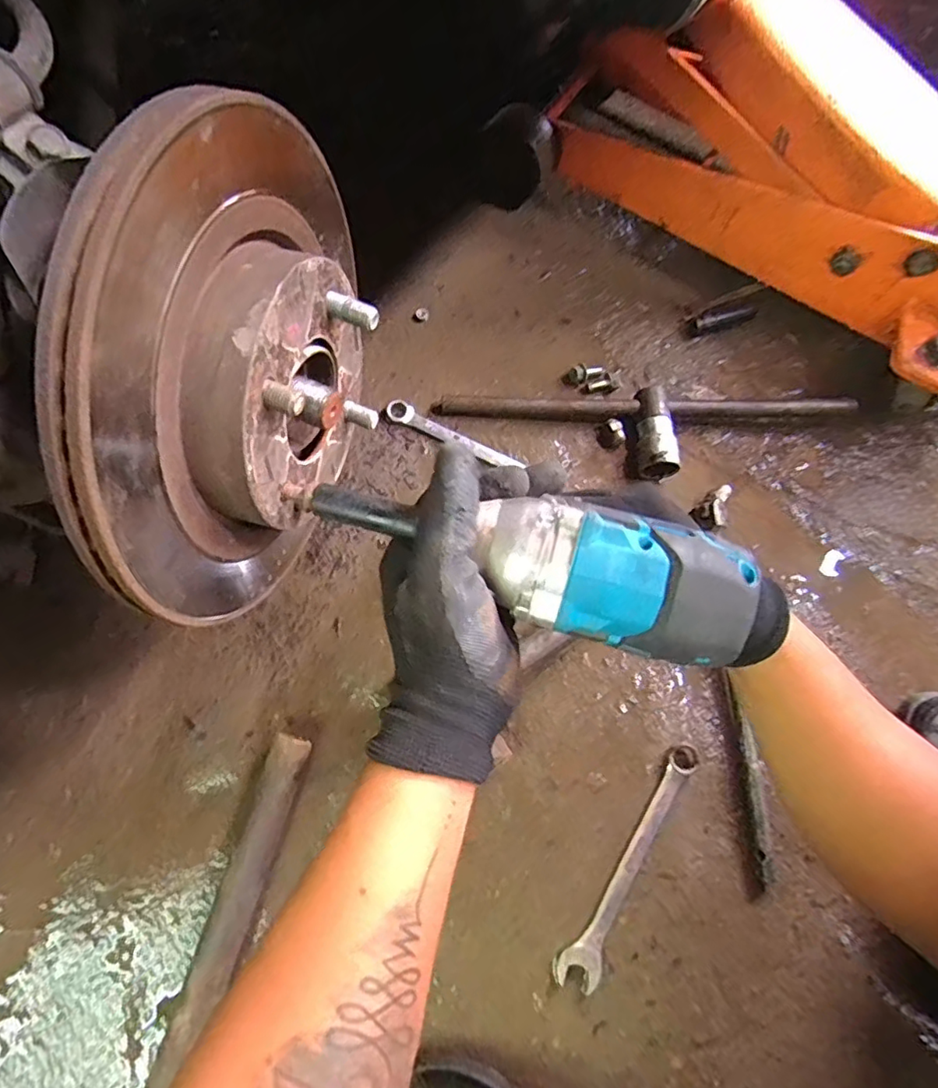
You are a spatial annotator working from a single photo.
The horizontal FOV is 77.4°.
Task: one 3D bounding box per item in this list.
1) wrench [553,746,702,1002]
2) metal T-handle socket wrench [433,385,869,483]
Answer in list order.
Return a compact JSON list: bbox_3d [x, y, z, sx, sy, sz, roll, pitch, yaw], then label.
[{"bbox_3d":[0.150,0.288,0.529,0.034,0.011,0.225,34,74,8],"label":"wrench"},{"bbox_3d":[0.192,-0.124,0.642,0.447,0.037,0.101,4,72,-1],"label":"metal T-handle socket wrench"}]

